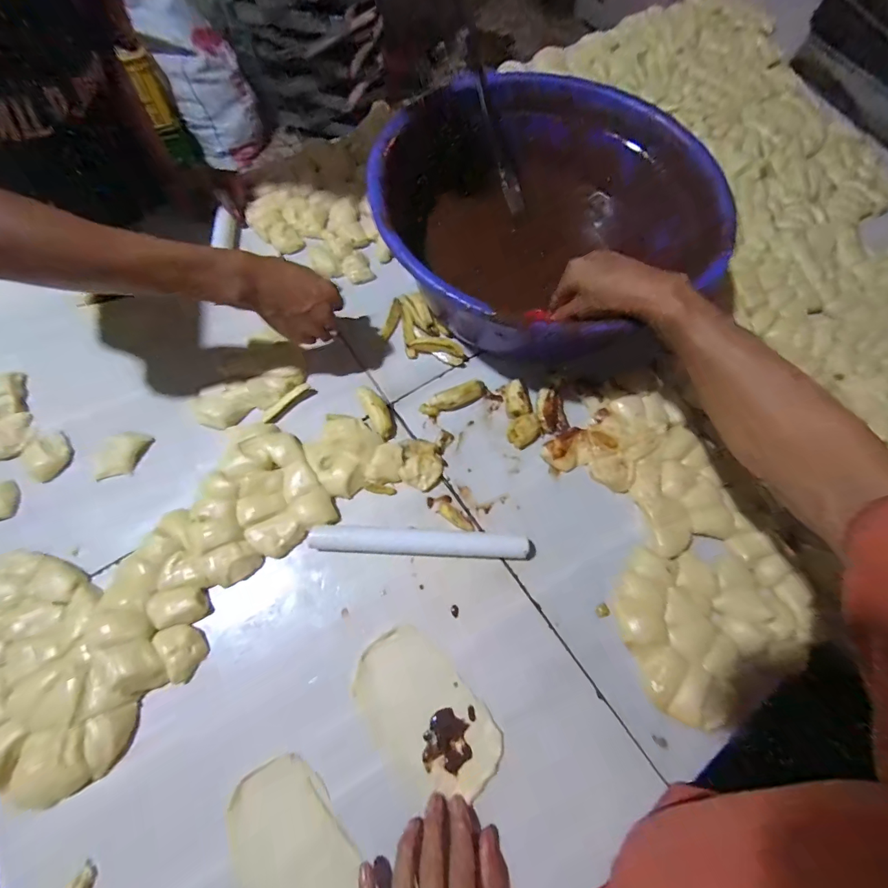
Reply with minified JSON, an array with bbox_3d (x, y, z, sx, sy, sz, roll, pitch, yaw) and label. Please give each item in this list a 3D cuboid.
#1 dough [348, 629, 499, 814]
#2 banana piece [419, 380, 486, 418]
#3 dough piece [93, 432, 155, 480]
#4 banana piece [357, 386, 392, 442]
[{"bbox_3d":[-0.021,0.259,0.387,0.096,0.005,0.152,-37,72,-18],"label":"dough"},{"bbox_3d":[0.014,-0.057,0.507,0.087,0.022,0.022,-21,70,-12],"label":"banana piece"},{"bbox_3d":[-0.373,0.014,0.469,0.036,0.028,0.061,19,67,4],"label":"dough piece"},{"bbox_3d":[-0.081,-0.041,0.497,0.028,0.025,0.070,-30,72,-15],"label":"banana piece"}]

